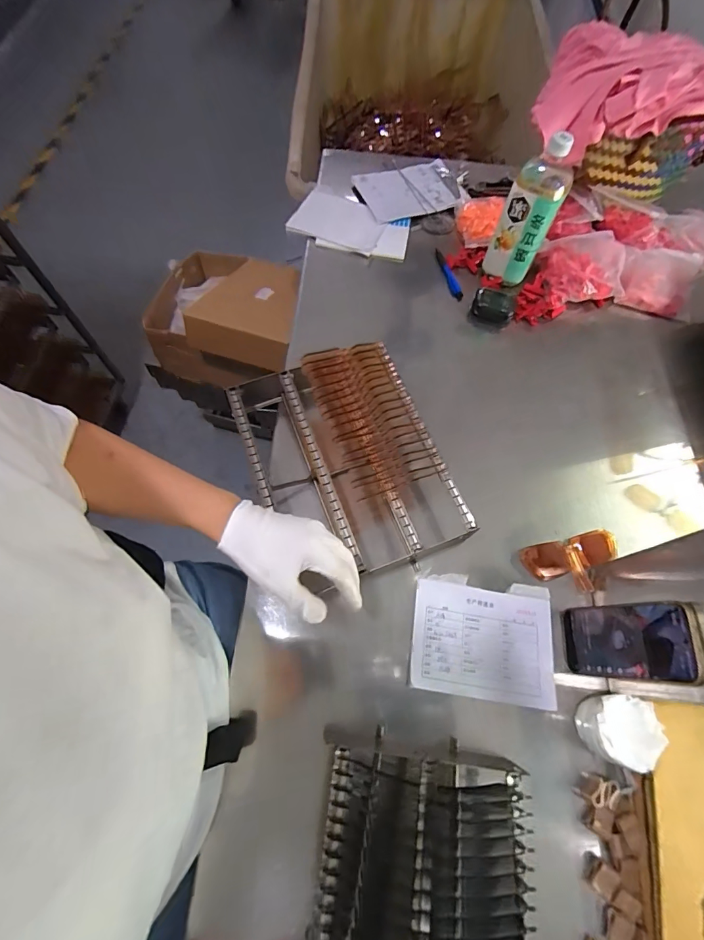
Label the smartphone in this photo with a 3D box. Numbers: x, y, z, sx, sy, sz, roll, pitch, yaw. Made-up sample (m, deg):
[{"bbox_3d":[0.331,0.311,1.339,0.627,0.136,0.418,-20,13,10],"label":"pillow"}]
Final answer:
[{"bbox_3d":[0.293,0.187,0.450,0.005,0.146,0.074,14,65,-15],"label":"smartphone"}]

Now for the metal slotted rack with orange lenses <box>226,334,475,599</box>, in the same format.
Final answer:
[{"bbox_3d":[-0.007,-0.018,0.547,0.227,0.100,0.315,-23,70,-12],"label":"metal slotted rack with orange lenses"}]

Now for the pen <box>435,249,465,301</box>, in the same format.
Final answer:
[{"bbox_3d":[0.181,-0.362,0.764,0.017,0.018,0.111,-17,69,-10],"label":"pen"}]

